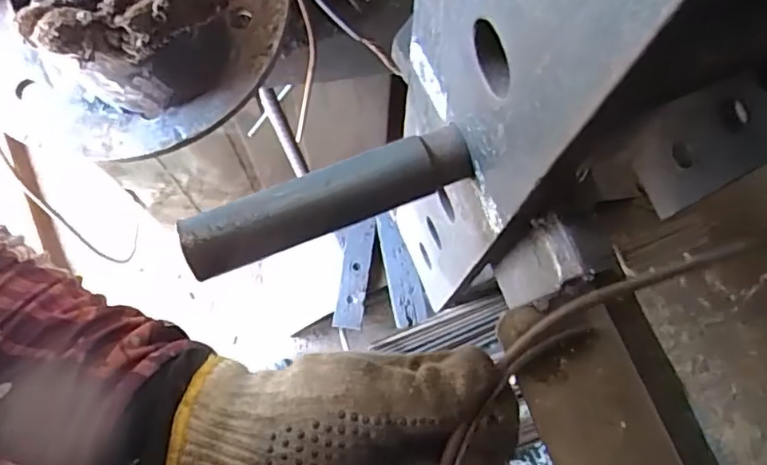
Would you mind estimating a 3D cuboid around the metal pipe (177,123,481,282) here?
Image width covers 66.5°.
[{"bbox_3d":[-0.029,-0.017,0.310,0.154,0.025,0.030,-22,75,-6],"label":"metal pipe"}]

